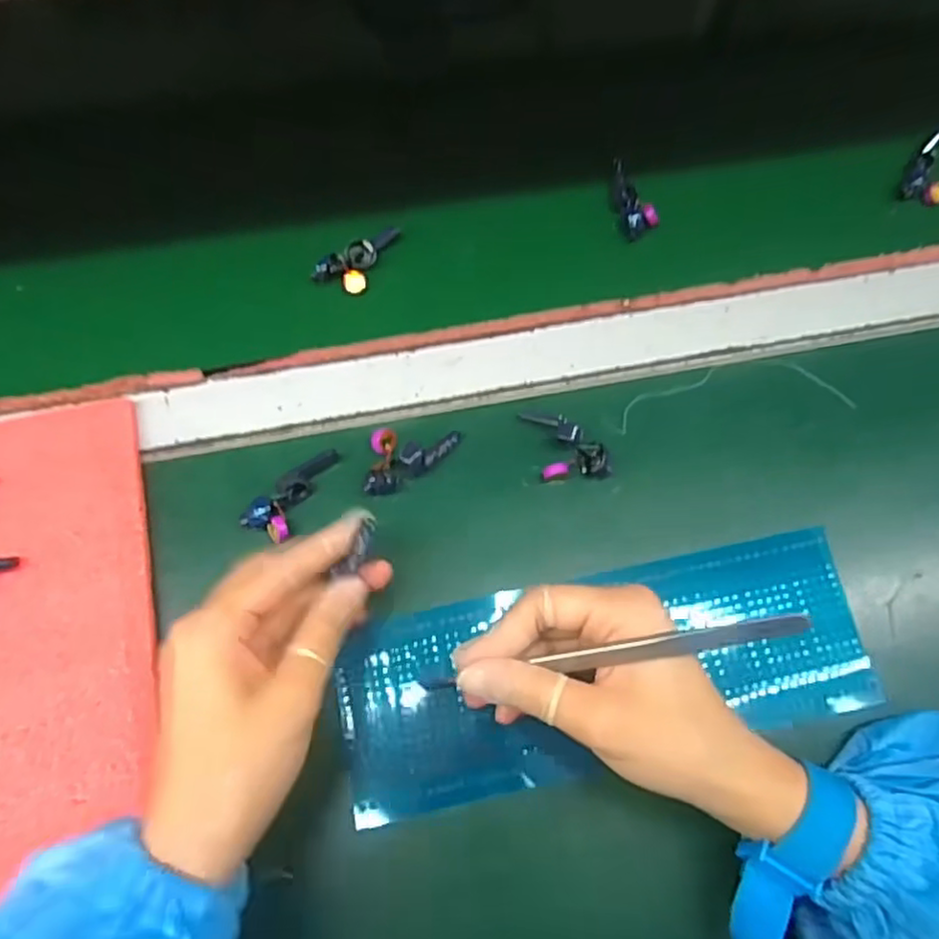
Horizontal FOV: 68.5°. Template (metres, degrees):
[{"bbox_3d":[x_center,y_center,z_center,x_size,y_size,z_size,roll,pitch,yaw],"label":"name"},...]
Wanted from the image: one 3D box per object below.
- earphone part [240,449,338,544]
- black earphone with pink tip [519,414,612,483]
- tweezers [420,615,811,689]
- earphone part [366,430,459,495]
[{"bbox_3d":[-0.086,0.010,0.337,0.024,0.012,0.053,29,72,7],"label":"earphone part"},{"bbox_3d":[0.051,-0.014,0.349,0.040,0.013,0.038,-6,71,-5],"label":"black earphone with pink tip"},{"bbox_3d":[0.048,0.075,0.275,0.163,0.006,0.008,-19,66,29],"label":"tweezers"},{"bbox_3d":[-0.028,-0.003,0.343,0.045,0.015,0.034,0,71,-3],"label":"earphone part"}]

